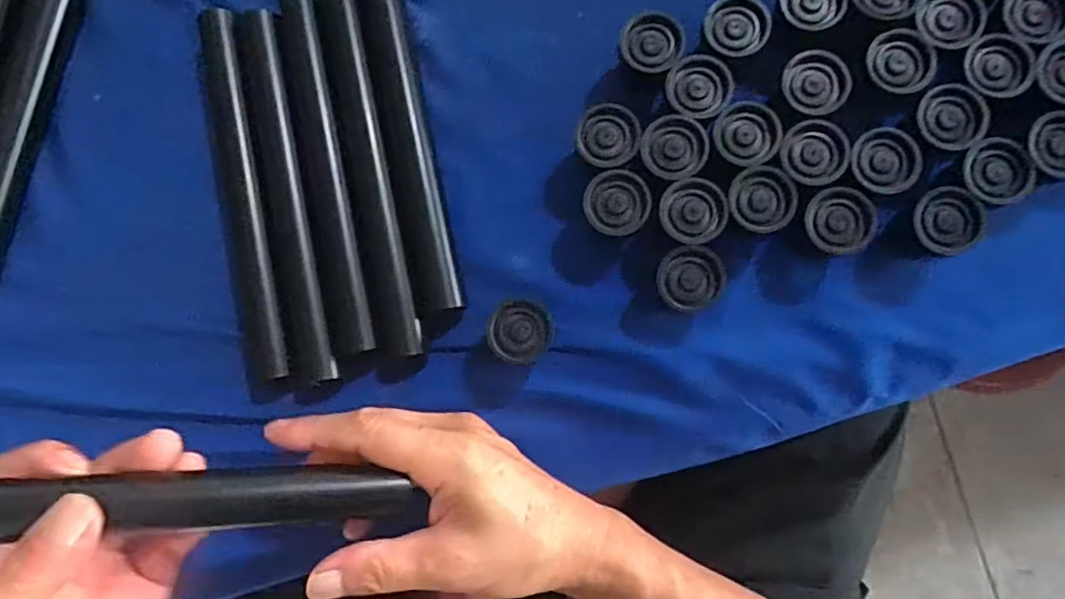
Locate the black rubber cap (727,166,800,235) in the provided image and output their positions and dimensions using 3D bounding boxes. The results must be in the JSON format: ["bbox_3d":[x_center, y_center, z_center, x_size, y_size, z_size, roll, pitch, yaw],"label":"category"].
[{"bbox_3d":[0.121,-0.051,0.332,0.033,0.030,0.034,0,85,3],"label":"black rubber cap"}]

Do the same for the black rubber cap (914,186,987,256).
[{"bbox_3d":[0.212,-0.039,0.318,0.033,0.028,0.033,0,85,3],"label":"black rubber cap"}]

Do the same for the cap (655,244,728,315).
[{"bbox_3d":[0.083,-0.010,0.331,0.033,0.031,0.034,0,85,3],"label":"cap"}]

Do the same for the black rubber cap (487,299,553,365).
[{"bbox_3d":[-0.006,0.018,0.335,0.032,0.027,0.033,0,85,3],"label":"black rubber cap"}]

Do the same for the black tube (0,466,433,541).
[{"bbox_3d":[-0.164,0.090,0.266,0.230,0.019,0.027,5,84,-23],"label":"black tube"}]

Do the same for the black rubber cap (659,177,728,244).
[{"bbox_3d":[0.085,-0.045,0.334,0.034,0.029,0.033,0,85,3],"label":"black rubber cap"}]

